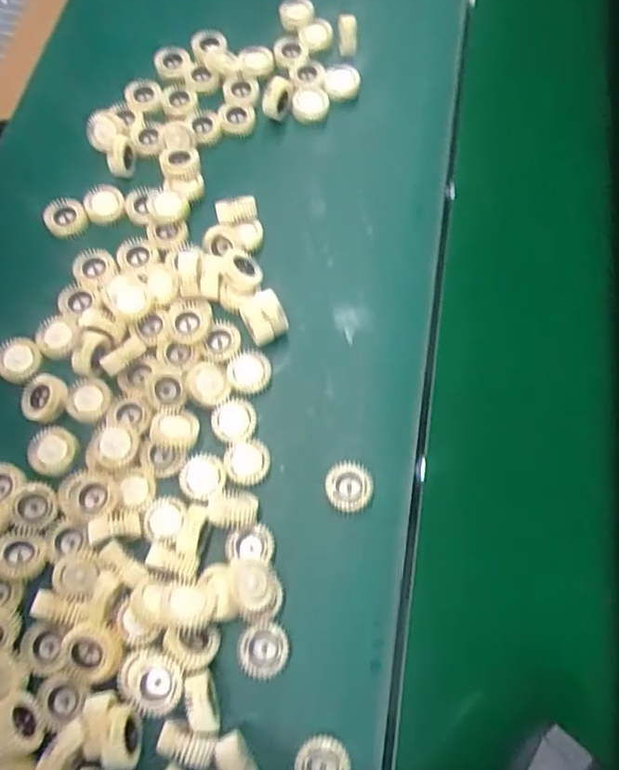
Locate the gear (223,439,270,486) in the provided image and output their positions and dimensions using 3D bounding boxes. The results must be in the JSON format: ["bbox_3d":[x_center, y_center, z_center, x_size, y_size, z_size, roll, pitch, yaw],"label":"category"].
[{"bbox_3d":[-0.042,0.052,0.403,0.030,0.014,0.029,-2,69,0],"label":"gear"}]

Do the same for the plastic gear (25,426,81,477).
[{"bbox_3d":[-0.174,0.045,0.405,0.028,0.015,0.033,19,71,8],"label":"plastic gear"}]

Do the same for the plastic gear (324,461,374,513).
[{"bbox_3d":[0.026,0.067,0.393,0.030,0.016,0.031,0,69,1],"label":"plastic gear"}]

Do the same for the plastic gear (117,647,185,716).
[{"bbox_3d":[-0.092,0.172,0.346,0.039,0.013,0.033,12,70,5],"label":"plastic gear"}]

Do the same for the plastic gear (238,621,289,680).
[{"bbox_3d":[-0.027,0.160,0.362,0.030,0.008,0.029,0,69,1],"label":"plastic gear"}]

